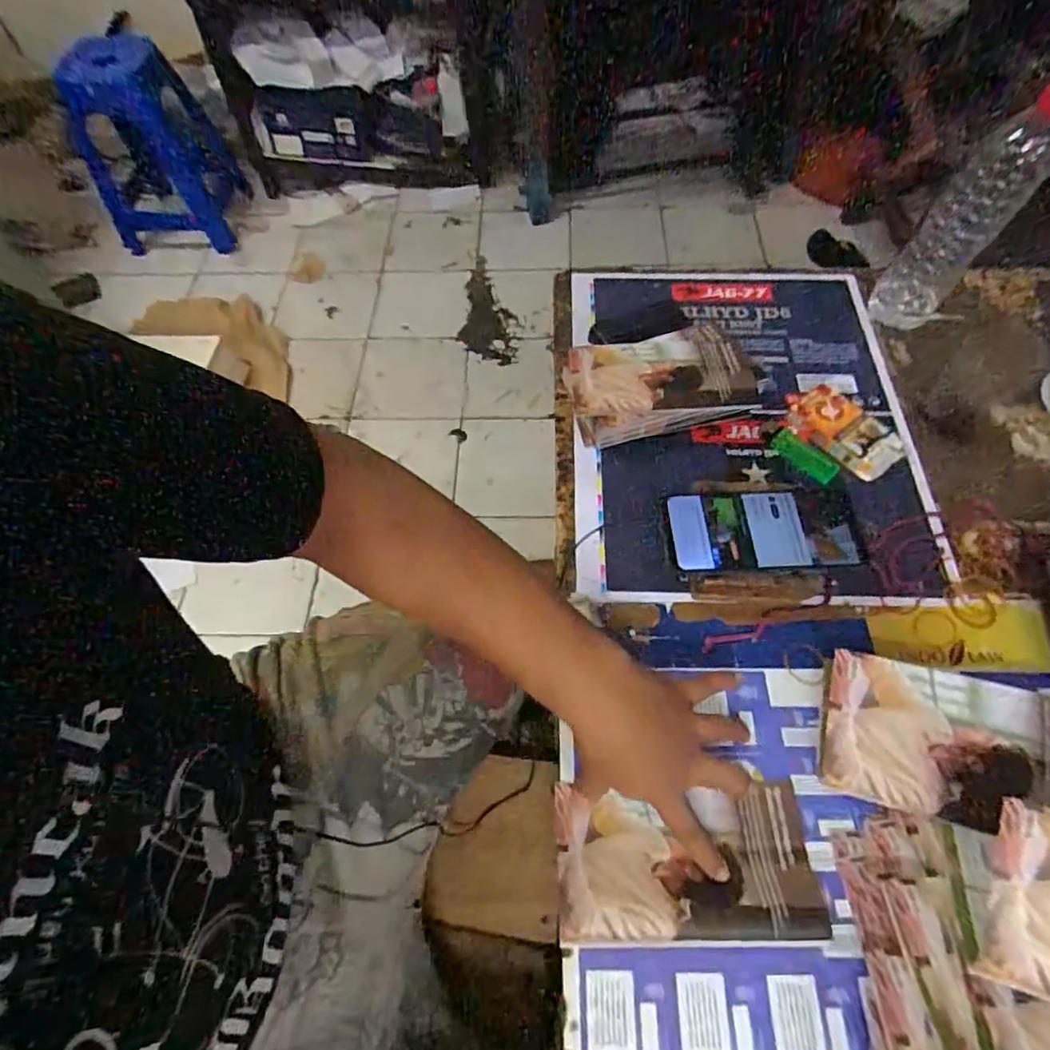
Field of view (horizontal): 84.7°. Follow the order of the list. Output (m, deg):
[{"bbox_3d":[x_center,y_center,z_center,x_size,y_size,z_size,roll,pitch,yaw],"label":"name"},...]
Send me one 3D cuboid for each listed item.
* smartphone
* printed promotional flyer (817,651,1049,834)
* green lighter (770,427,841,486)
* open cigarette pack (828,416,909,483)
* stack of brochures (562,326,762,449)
[{"bbox_3d":[0.197,0.003,0.477,0.153,0.011,0.075,-2,61,1],"label":"smartphone"},{"bbox_3d":[0.312,0.157,0.405,0.184,0.010,0.100,10,76,16],"label":"printed promotional flyer"},{"bbox_3d":[0.270,-0.067,0.558,0.026,0.008,0.068,-34,66,-16],"label":"green lighter"},{"bbox_3d":[0.332,-0.073,0.556,0.061,0.016,0.052,-36,66,-16],"label":"open cigarette pack"},{"bbox_3d":[0.135,-0.144,0.587,0.178,0.050,0.118,-12,62,-5],"label":"stack of brochures"}]

